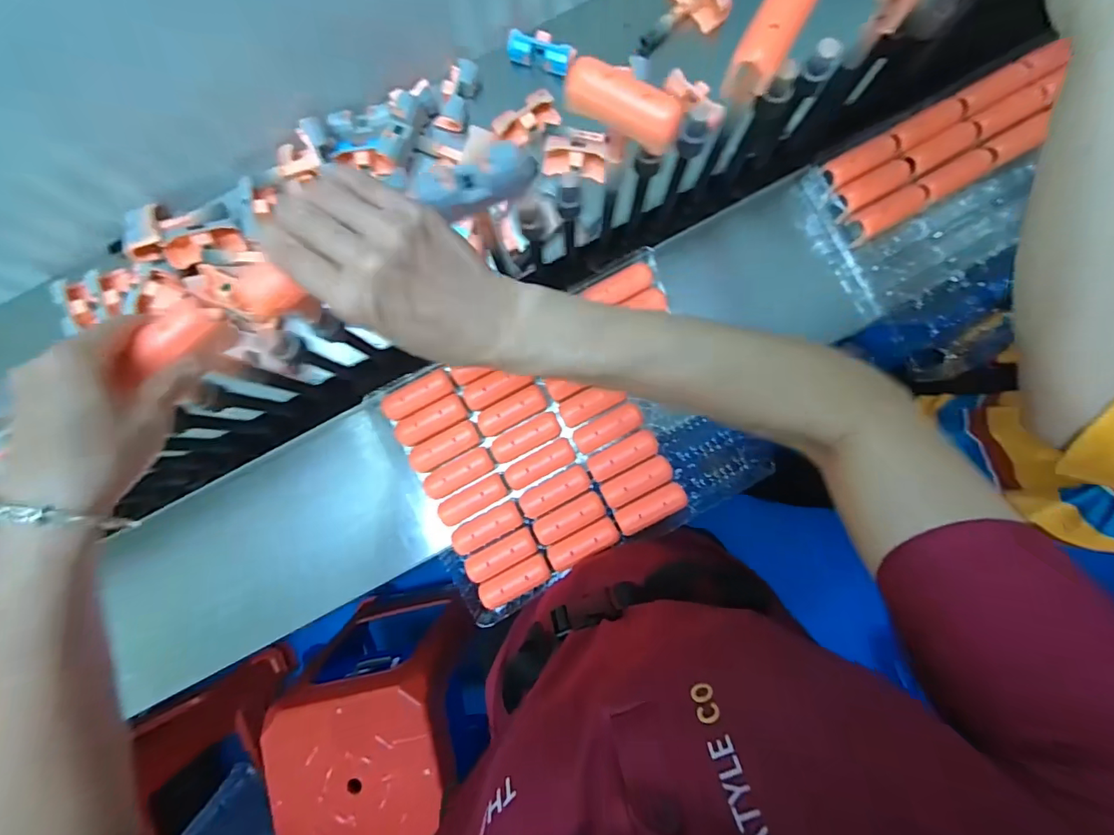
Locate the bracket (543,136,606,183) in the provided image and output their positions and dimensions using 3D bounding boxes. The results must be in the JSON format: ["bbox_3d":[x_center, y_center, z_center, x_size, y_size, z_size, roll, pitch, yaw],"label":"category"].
[{"bbox_3d":[0.021,-0.298,0.561,0.073,0.026,0.039,12,86,3],"label":"bracket"}]

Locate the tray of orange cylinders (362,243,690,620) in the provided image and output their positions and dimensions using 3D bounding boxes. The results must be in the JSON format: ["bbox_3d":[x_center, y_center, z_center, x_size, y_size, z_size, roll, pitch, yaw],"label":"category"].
[{"bbox_3d":[0.007,0.020,0.528,0.328,0.039,0.268,-28,85,-1],"label":"tray of orange cylinders"}]

